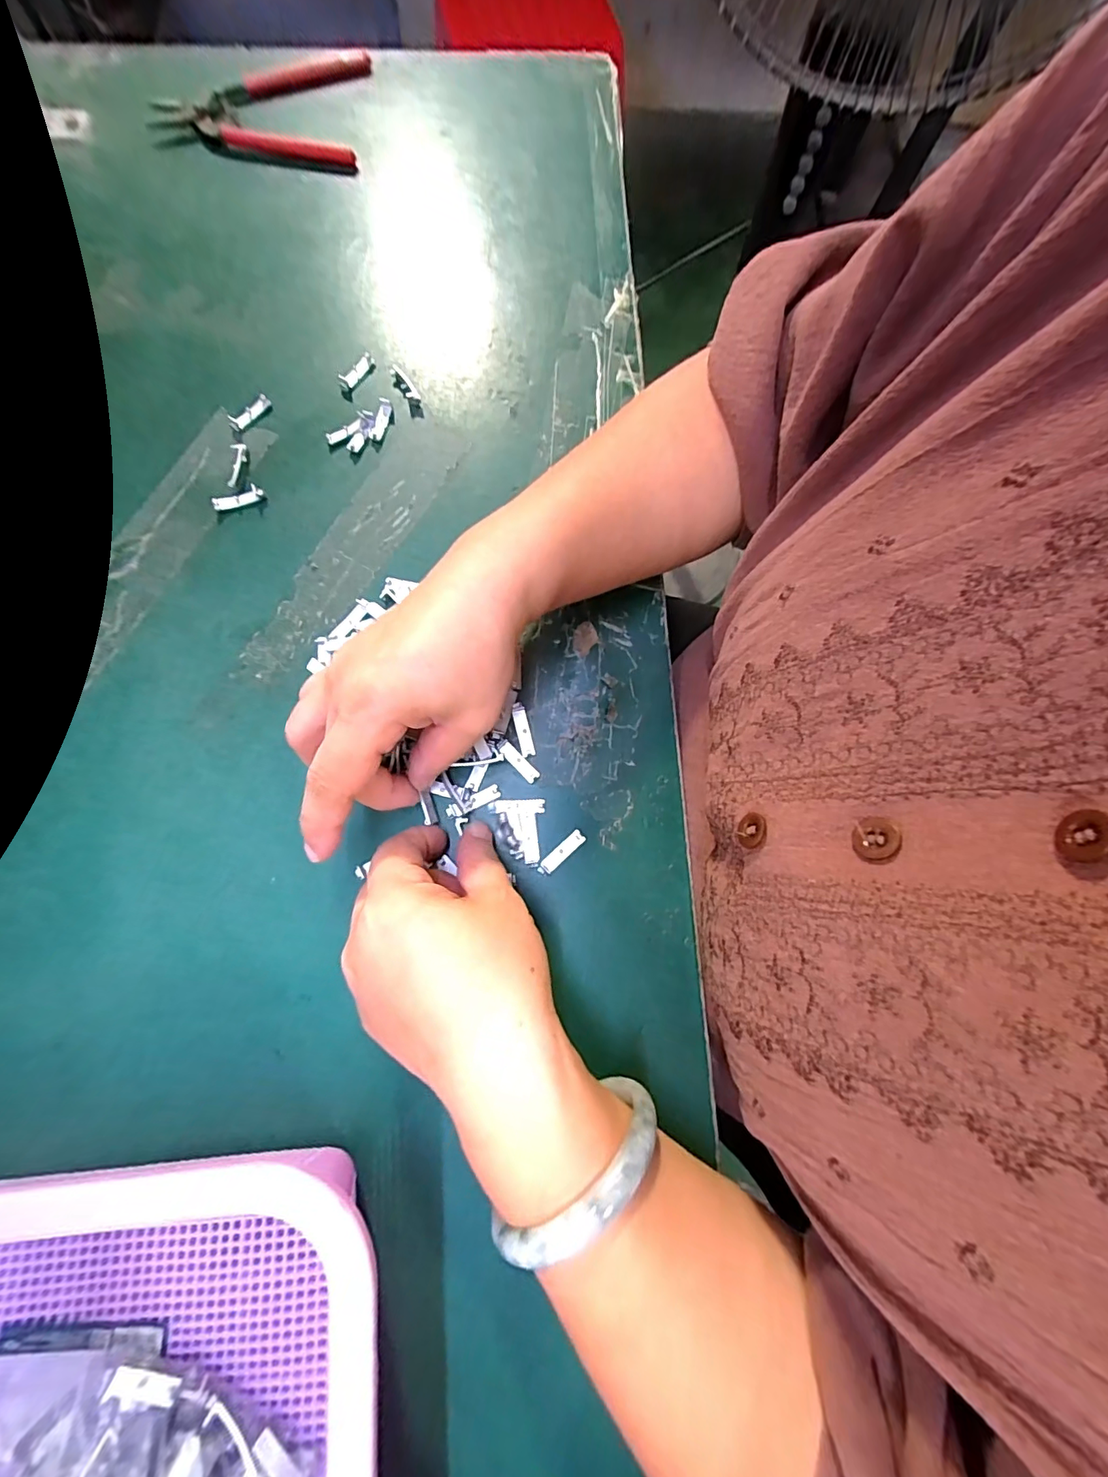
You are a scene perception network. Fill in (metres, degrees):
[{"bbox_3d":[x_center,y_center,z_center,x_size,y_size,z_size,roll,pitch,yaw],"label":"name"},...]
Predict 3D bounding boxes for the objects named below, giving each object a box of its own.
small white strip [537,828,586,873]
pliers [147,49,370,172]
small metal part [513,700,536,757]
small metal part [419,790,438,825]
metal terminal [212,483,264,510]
[{"bbox_3d":[0.004,0.059,0.255,0.029,0.004,0.007,-42,81,-10],"label":"small white strip"},{"bbox_3d":[-0.217,-0.465,0.365,0.149,0.013,0.100,1,77,-1],"label":"pliers"},{"bbox_3d":[-0.017,-0.005,0.269,0.008,0.005,0.029,-13,77,-4],"label":"small metal part"},{"bbox_3d":[-0.065,0.036,0.254,0.005,0.005,0.017,-16,79,-5],"label":"small metal part"},{"bbox_3d":[-0.189,-0.144,0.297,0.029,0.005,0.010,-23,78,-7],"label":"metal terminal"}]

